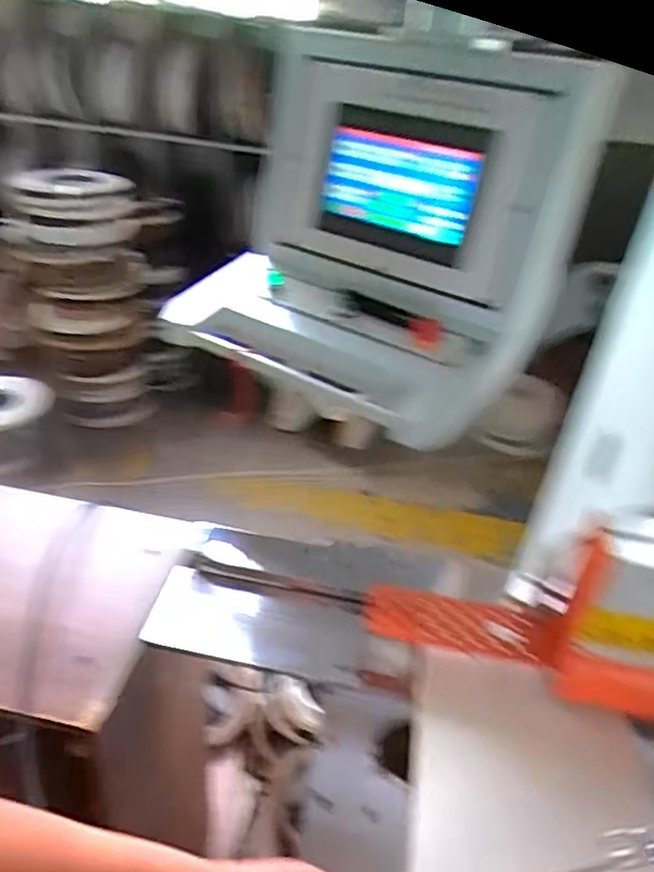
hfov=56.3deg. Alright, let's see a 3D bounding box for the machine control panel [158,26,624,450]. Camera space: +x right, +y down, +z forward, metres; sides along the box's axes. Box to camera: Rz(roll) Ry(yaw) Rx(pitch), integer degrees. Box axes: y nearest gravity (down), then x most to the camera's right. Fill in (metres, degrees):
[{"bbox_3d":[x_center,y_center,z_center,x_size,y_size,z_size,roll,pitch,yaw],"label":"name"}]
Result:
[{"bbox_3d":[0.065,-0.319,0.884,0.460,0.411,0.395,24,37,26],"label":"machine control panel"}]

